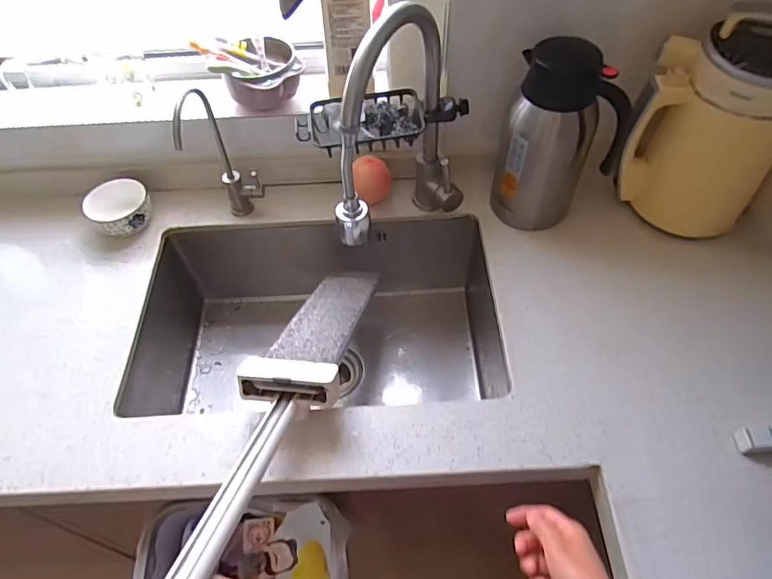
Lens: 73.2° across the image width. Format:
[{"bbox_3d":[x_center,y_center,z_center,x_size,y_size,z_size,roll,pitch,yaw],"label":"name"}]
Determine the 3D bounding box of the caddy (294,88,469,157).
[{"bbox_3d":[-0.008,-0.256,0.777,0.252,0.045,0.106,-6,53,-7],"label":"caddy"}]

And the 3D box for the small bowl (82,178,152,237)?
[{"bbox_3d":[-0.445,-0.137,0.872,0.102,0.054,0.089,-33,60,-24],"label":"small bowl"}]

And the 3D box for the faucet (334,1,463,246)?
[{"bbox_3d":[0.034,-0.189,0.701,0.082,0.337,0.255,26,56,17],"label":"faucet"}]

